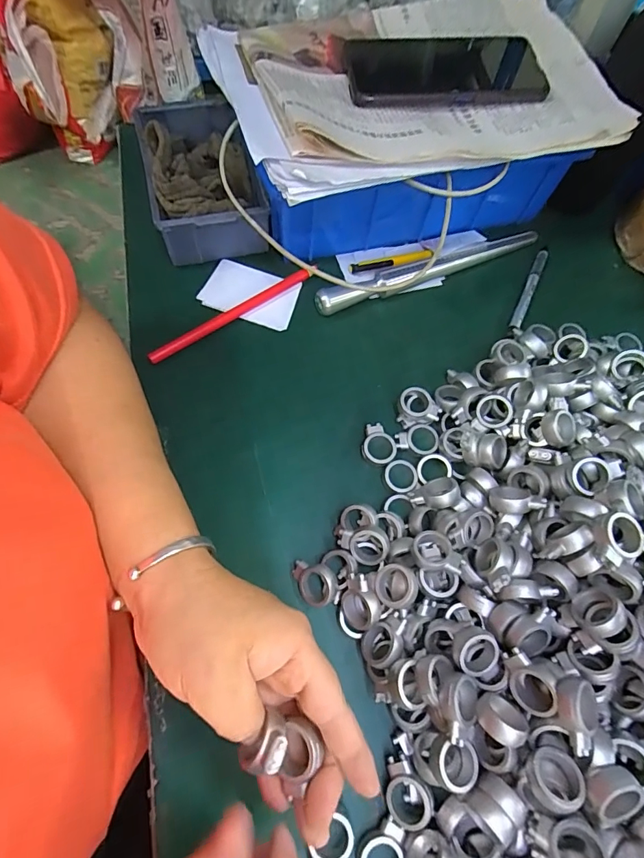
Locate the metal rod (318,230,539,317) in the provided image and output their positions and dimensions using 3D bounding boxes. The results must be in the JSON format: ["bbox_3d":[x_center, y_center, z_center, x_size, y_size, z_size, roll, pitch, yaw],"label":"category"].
[{"bbox_3d":[0.101,-0.148,0.399,0.228,0.023,0.017,-22,70,-11],"label":"metal rod"}]

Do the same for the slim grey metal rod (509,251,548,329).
[{"bbox_3d":[0.196,-0.133,0.405,0.011,0.007,0.102,26,69,8],"label":"slim grey metal rod"}]

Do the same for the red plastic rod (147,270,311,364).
[{"bbox_3d":[-0.075,-0.102,0.375,0.165,0.014,0.010,-33,73,-15],"label":"red plastic rod"}]

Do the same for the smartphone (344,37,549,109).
[{"bbox_3d":[0.097,-0.285,0.340,0.150,0.009,0.070,-2,67,-5],"label":"smartphone"}]

